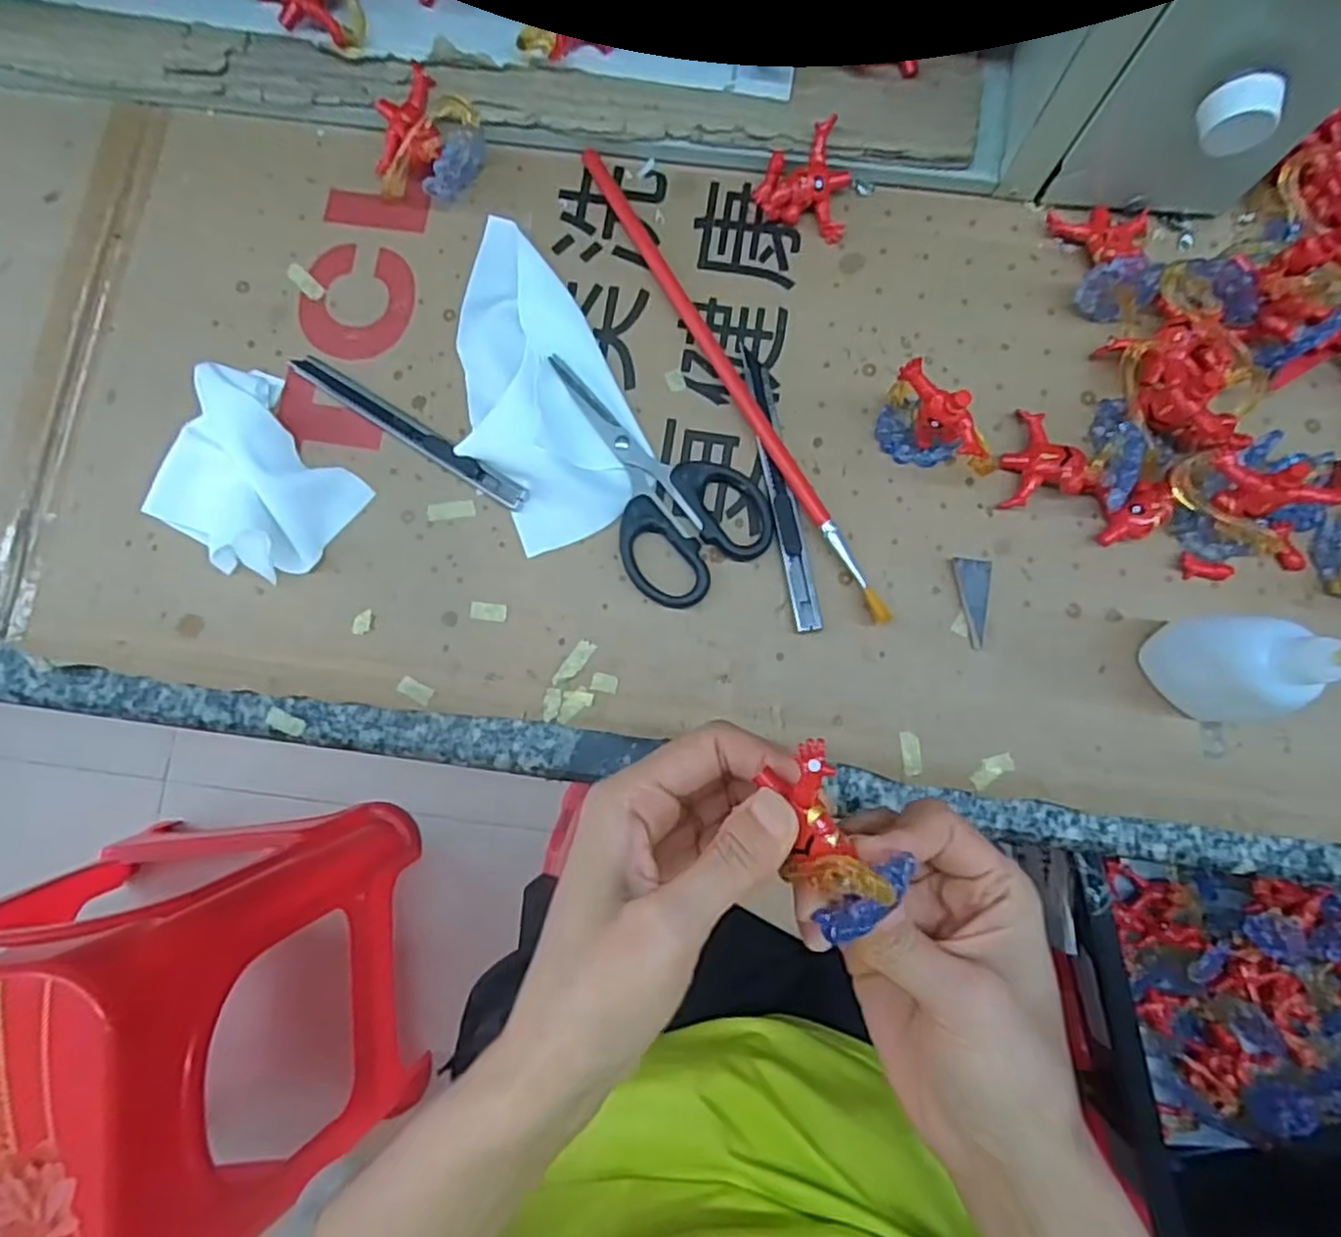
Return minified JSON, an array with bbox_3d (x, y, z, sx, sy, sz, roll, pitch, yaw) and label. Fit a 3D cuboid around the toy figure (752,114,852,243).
[{"bbox_3d":[0.064,-0.204,0.341,0.043,0.023,0.041,18,83,3],"label":"toy figure"}]

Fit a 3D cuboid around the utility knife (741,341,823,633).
[{"bbox_3d":[0.049,-0.060,0.330,0.013,0.007,0.134,-9,83,0],"label":"utility knife"}]

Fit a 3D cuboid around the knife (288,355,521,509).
[{"bbox_3d":[-0.120,-0.087,0.334,0.128,0.011,0.011,33,84,5],"label":"knife"}]

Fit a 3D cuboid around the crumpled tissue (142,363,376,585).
[{"bbox_3d":[-0.183,-0.062,0.322,0.083,0.028,0.077,35,84,5],"label":"crumpled tissue"}]

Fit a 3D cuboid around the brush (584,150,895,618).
[{"bbox_3d":[0.026,-0.112,0.335,0.008,0.013,0.261,-29,83,-3],"label":"brush"}]

